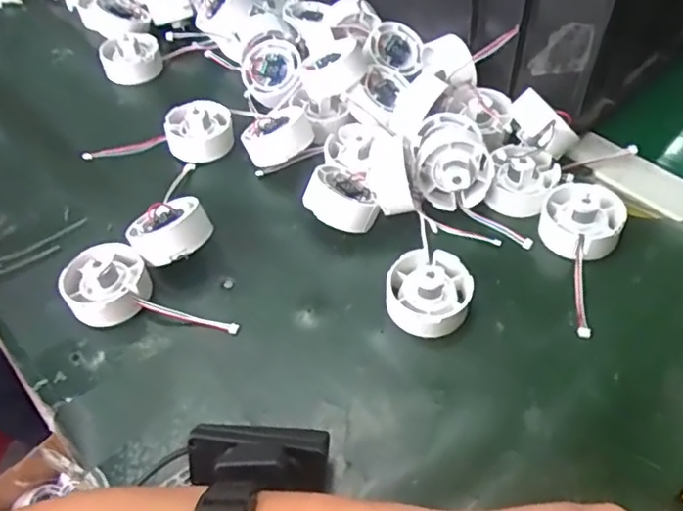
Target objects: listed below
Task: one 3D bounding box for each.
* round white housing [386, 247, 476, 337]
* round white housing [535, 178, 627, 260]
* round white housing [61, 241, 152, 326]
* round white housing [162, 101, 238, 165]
[{"bbox_3d":[0.057,0.024,0.405,0.053,0.026,0.061,15,54,15],"label":"round white housing"},{"bbox_3d":[0.170,-0.028,0.433,0.054,0.028,0.058,-2,51,2],"label":"round white housing"},{"bbox_3d":[-0.161,0.018,0.421,0.054,0.034,0.057,-2,51,2],"label":"round white housing"},{"bbox_3d":[-0.119,-0.104,0.521,0.058,0.033,0.047,-17,52,-10],"label":"round white housing"}]

